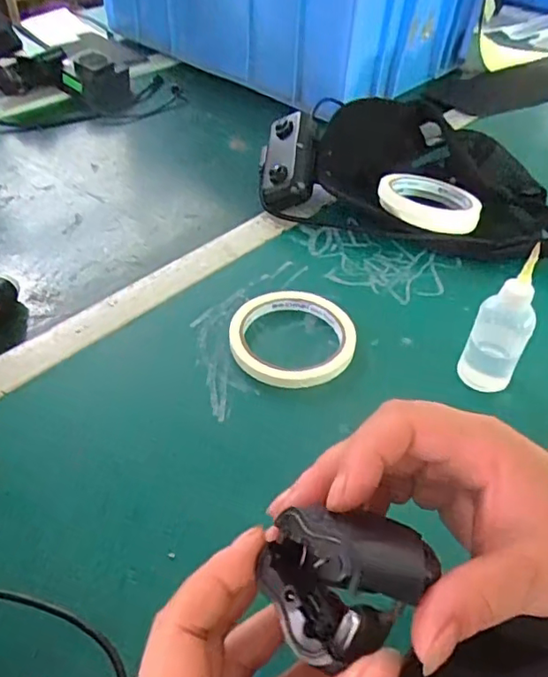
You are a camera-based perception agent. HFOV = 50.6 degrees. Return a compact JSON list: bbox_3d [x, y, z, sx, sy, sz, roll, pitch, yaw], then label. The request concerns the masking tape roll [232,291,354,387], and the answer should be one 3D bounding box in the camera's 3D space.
[{"bbox_3d":[0.015,-0.002,0.449,0.095,0.013,0.094,1,43,-1],"label":"masking tape roll"}]

